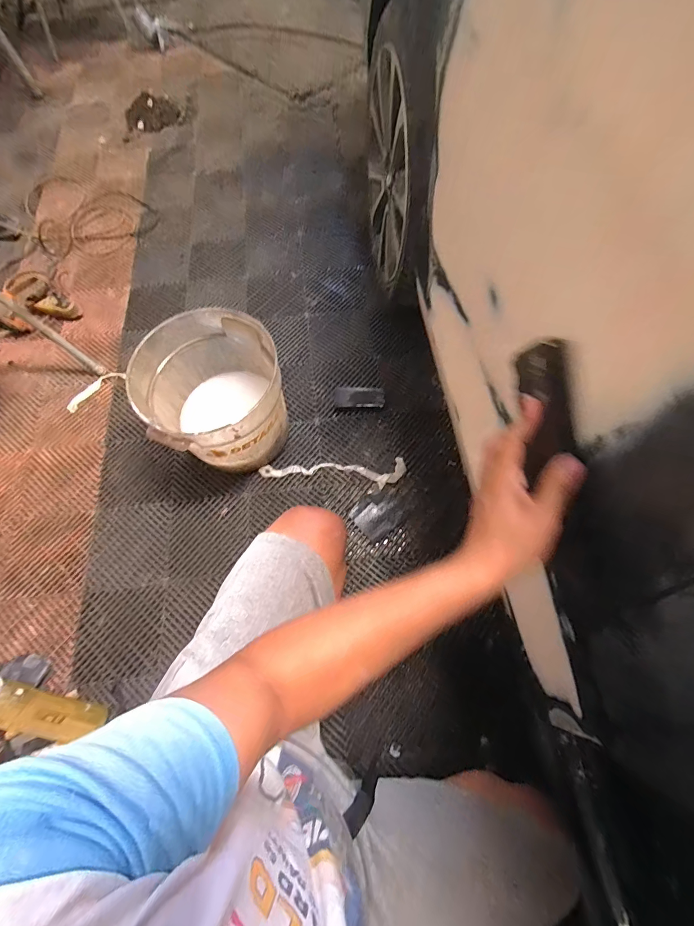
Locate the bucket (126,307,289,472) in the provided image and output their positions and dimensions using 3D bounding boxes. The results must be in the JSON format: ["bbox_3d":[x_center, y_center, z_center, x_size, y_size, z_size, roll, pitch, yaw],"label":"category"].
[{"bbox_3d":[-0.306,-0.158,0.899,0.290,0.269,0.317,0,69,0],"label":"bucket"}]

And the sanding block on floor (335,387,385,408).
[{"bbox_3d":[0.037,-0.193,1.083,0.145,0.026,0.068,6,69,3],"label":"sanding block on floor"}]

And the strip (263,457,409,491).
[{"bbox_3d":[-0.037,0.035,0.987,0.387,0.010,0.079,-3,69,-1],"label":"strip"}]

